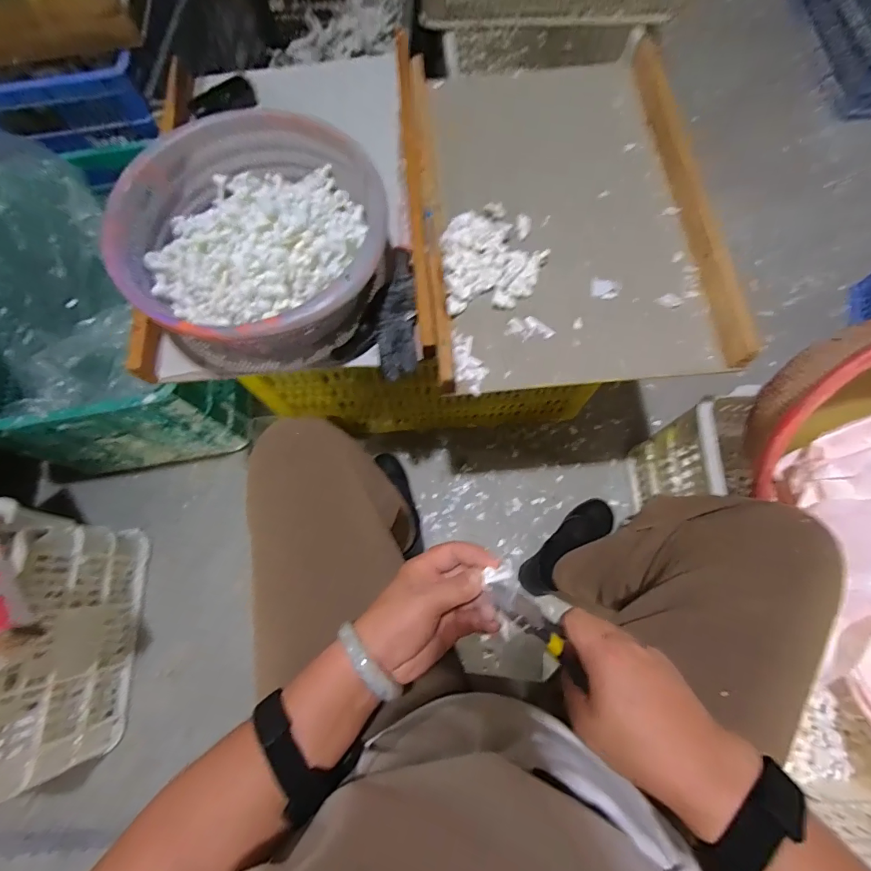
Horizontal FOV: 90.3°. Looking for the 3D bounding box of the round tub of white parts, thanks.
[{"bbox_3d":[-0.228,-0.258,0.590,0.328,0.129,0.326,-1,72,2],"label":"round tub of white parts"}]

